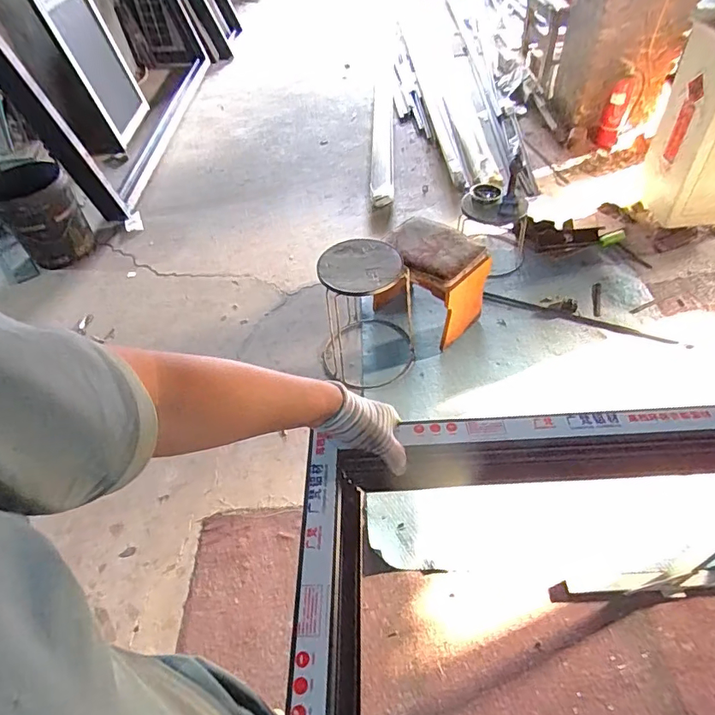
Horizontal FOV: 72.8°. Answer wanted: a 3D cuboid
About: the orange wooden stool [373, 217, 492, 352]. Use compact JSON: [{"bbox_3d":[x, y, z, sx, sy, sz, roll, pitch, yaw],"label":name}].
[{"bbox_3d":[0.270,-0.293,1.855,0.278,0.358,0.384,-35,55,-24],"label":"orange wooden stool"}]

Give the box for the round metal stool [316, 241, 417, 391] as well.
[{"bbox_3d":[0.045,-0.189,1.737,0.313,0.418,0.316,-3,48,3],"label":"round metal stool"}]

